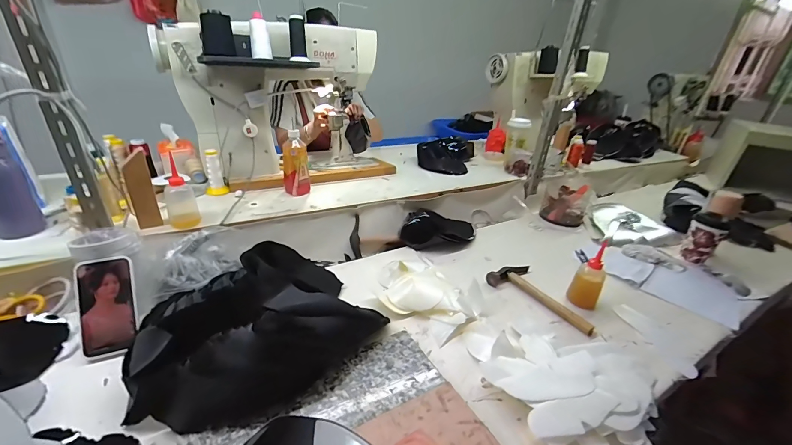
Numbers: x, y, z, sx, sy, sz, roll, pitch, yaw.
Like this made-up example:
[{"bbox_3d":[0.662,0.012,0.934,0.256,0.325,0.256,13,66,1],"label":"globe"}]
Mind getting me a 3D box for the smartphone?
[{"bbox_3d":[-0.505,0.146,0.601,0.080,0.166,0.016,-8,-11,-22],"label":"smartphone"}]

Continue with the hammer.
[{"bbox_3d":[0.350,0.172,0.804,0.140,0.027,0.235,-14,33,-30],"label":"hammer"}]

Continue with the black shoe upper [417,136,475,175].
[{"bbox_3d":[0.195,-0.276,1.367,0.208,0.076,0.247,12,29,14],"label":"black shoe upper"}]

